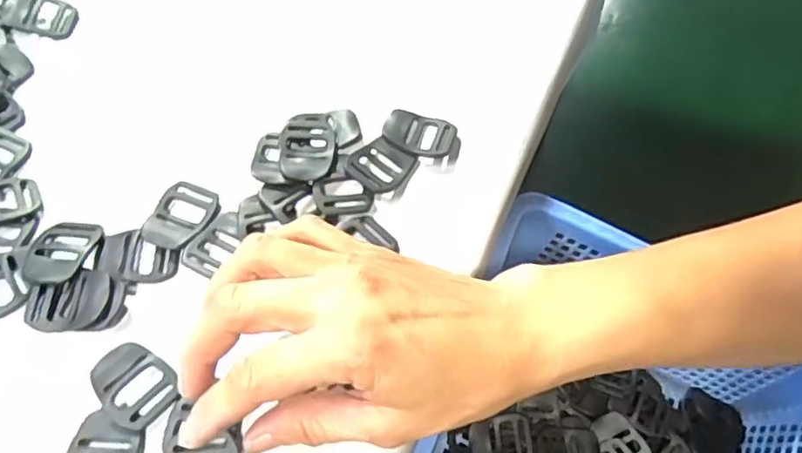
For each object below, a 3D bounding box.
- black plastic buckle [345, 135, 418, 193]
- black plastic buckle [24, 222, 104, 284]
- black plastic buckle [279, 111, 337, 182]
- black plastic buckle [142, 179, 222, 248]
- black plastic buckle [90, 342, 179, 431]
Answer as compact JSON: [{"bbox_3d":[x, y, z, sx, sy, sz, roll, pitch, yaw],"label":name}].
[{"bbox_3d":[-0.011,-0.033,0.324,0.029,0.012,0.031,29,62,14],"label":"black plastic buckle"},{"bbox_3d":[-0.159,0.011,0.294,0.027,0.007,0.036,14,59,6],"label":"black plastic buckle"},{"bbox_3d":[-0.049,-0.043,0.325,0.029,0.005,0.043,-6,59,-6],"label":"black plastic buckle"},{"bbox_3d":[-0.107,-0.006,0.307,0.028,0.004,0.036,16,59,7],"label":"black plastic buckle"},{"bbox_3d":[-0.113,0.066,0.266,0.037,0.006,0.027,34,63,17],"label":"black plastic buckle"}]

